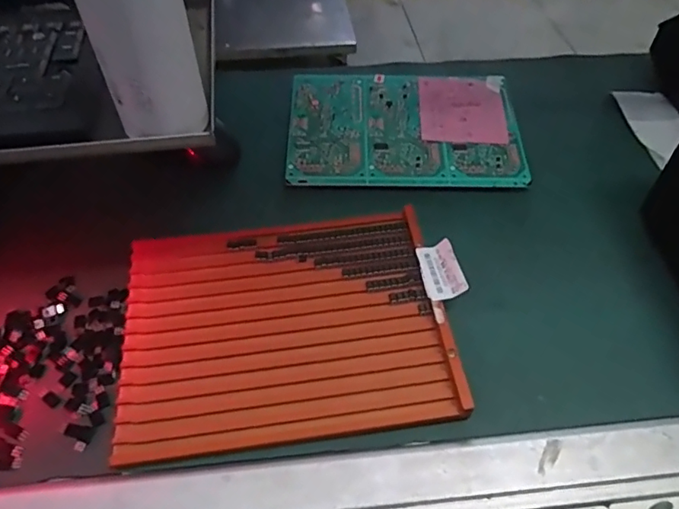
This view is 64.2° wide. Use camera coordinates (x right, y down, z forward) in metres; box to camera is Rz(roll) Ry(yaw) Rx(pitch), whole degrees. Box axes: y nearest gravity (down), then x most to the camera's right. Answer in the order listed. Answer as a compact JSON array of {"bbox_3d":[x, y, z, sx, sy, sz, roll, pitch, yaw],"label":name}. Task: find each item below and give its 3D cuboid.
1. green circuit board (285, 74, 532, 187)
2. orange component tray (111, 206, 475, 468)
[{"bbox_3d":[0.064,-0.128,0.532,0.222,0.009,0.149,1,50,1],"label":"green circuit board"},{"bbox_3d":[-0.041,0.051,0.413,0.234,0.015,0.181,-6,50,-5],"label":"orange component tray"}]

